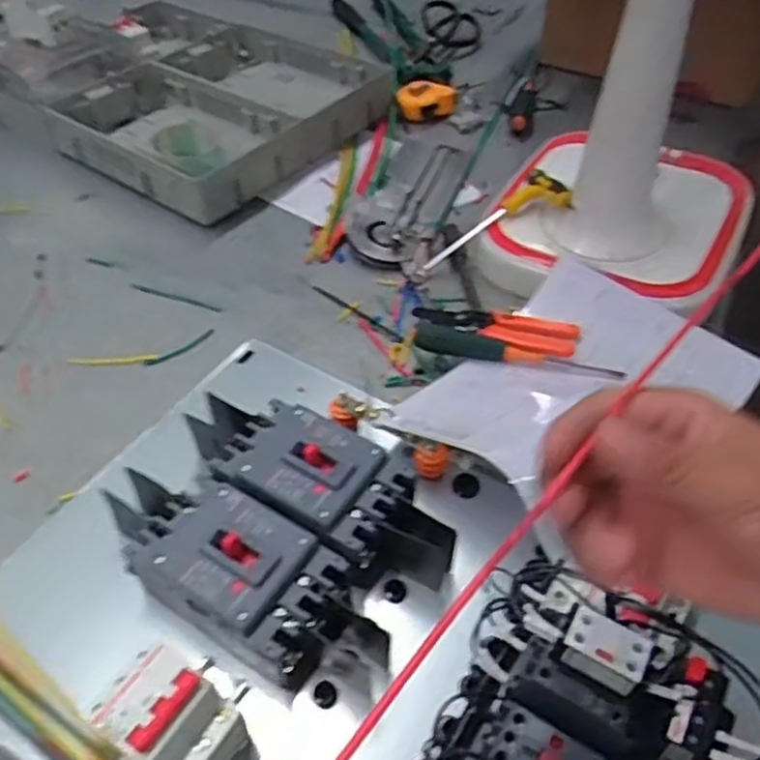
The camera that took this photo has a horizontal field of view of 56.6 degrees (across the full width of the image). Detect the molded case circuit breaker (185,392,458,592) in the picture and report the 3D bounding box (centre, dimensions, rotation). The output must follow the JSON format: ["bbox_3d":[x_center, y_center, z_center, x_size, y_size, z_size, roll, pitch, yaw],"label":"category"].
[{"bbox_3d":[-0.048,0.085,0.523,0.210,0.085,0.076,26,52,22],"label":"molded case circuit breaker"}]

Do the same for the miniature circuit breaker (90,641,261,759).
[{"bbox_3d":[-0.121,0.201,0.410,0.085,0.077,0.057,26,52,22],"label":"miniature circuit breaker"}]

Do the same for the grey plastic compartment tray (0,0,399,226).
[{"bbox_3d":[-0.276,-0.420,0.985,0.490,0.095,0.374,28,53,24],"label":"grey plastic compartment tray"}]

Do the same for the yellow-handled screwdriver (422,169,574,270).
[{"bbox_3d":[0.117,-0.159,0.728,0.158,0.018,0.053,-30,48,14],"label":"yellow-handled screwdriver"}]

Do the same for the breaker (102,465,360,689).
[{"bbox_3d":[-0.110,0.126,0.478,0.180,0.072,0.084,23,51,20],"label":"breaker"}]

